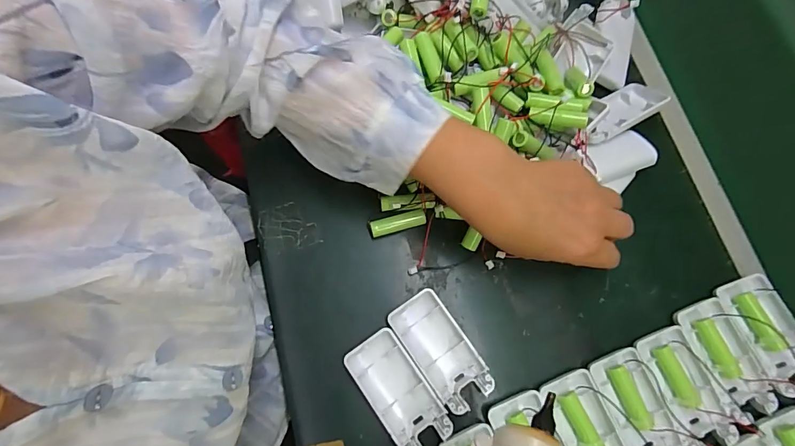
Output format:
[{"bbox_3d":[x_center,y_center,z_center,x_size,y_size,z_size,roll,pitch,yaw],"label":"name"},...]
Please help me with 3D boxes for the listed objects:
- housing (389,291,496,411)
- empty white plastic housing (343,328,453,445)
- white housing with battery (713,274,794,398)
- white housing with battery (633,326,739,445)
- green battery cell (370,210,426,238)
[{"bbox_3d":[0.035,0.104,0.332,0.046,0.013,0.093,-34,79,-11],"label":"housing"},{"bbox_3d":[0.000,0.135,0.321,0.045,0.013,0.092,-33,79,-11],"label":"empty white plastic housing"},{"bbox_3d":[0.313,0.092,0.340,0.043,0.015,0.092,-20,77,-8],"label":"white housing with battery"},{"bbox_3d":[0.230,0.134,0.327,0.045,0.014,0.092,-17,77,-8],"label":"white housing with battery"},{"bbox_3d":[0.001,0.001,0.362,0.050,0.012,0.013,-13,76,-7],"label":"green battery cell"}]

